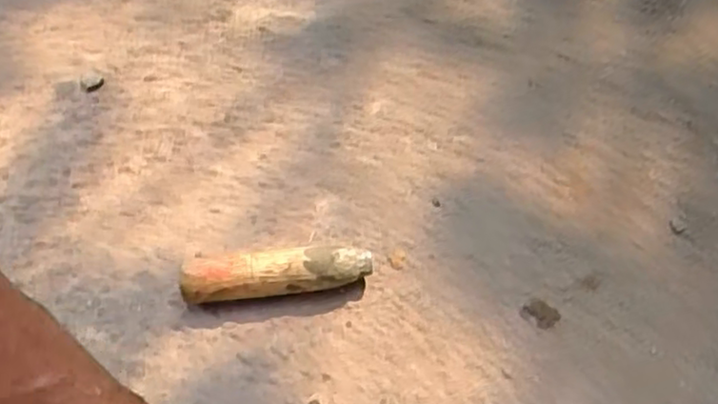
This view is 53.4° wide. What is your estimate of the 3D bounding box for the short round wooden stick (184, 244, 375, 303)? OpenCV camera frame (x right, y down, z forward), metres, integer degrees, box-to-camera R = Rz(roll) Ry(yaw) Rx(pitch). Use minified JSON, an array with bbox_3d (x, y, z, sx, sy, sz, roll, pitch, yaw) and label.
[{"bbox_3d":[-0.059,0.055,0.522,0.134,0.036,0.031,-2,56,-3],"label":"short round wooden stick"}]

